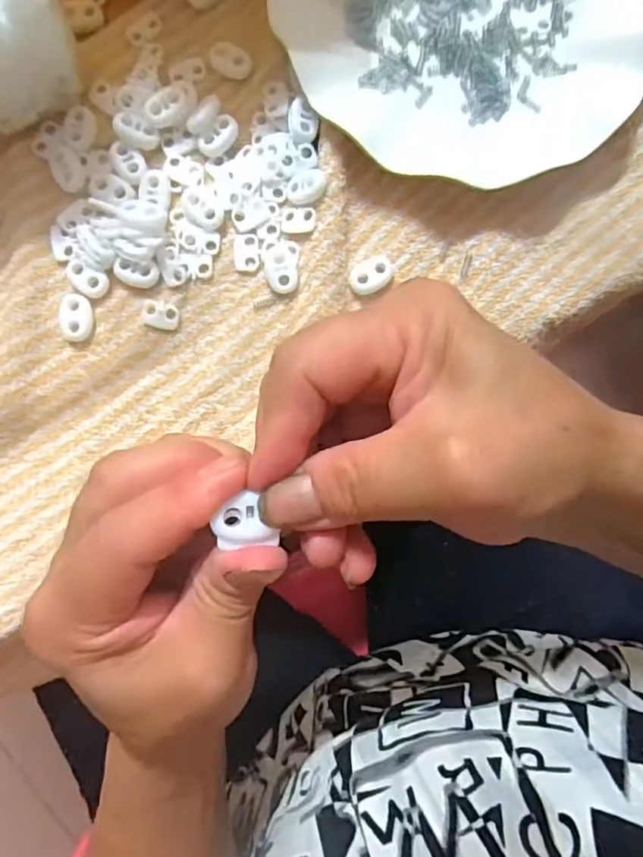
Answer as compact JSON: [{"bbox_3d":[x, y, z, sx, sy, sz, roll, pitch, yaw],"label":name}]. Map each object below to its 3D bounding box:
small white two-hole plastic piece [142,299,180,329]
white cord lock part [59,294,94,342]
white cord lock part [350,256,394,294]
[{"bbox_3d":[-0.079,-0.056,0.284,0.018,0.004,0.013,11,86,-1],"label":"small white two-hole plastic piece"},{"bbox_3d":[-0.119,-0.054,0.282,0.014,0.007,0.023,-1,86,-2],"label":"white cord lock part"},{"bbox_3d":[0.025,-0.076,0.287,0.023,0.007,0.016,-28,87,-3],"label":"white cord lock part"}]

